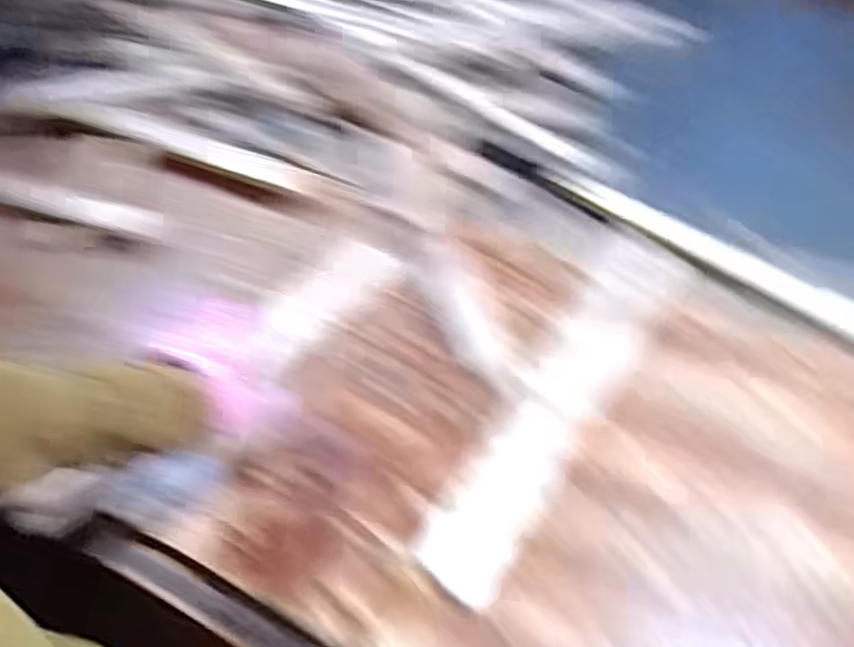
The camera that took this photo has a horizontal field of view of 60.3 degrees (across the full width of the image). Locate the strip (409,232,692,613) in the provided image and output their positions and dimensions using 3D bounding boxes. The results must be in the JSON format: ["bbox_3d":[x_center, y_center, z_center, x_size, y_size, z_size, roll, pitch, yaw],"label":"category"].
[{"bbox_3d":[0.148,0.057,0.751,0.087,0.012,0.503,21,47,22],"label":"strip"}]

